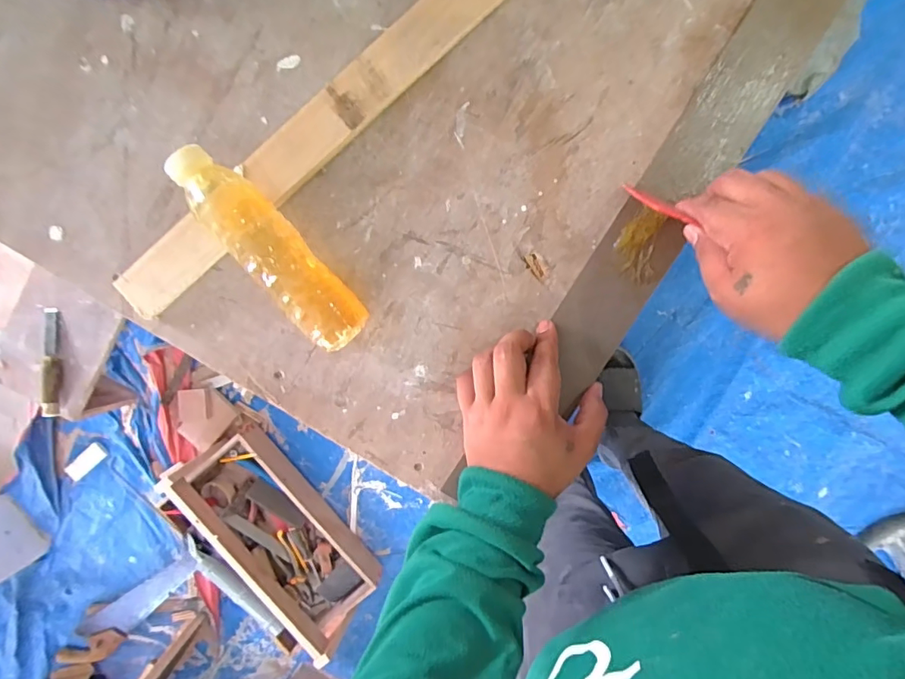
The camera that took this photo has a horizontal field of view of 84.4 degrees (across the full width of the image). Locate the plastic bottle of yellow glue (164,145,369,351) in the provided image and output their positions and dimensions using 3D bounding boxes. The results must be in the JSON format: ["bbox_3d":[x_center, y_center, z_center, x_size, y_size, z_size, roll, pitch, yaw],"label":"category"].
[{"bbox_3d":[-0.138,-0.069,0.391,0.044,0.055,0.177,-40,93,3],"label":"plastic bottle of yellow glue"}]

